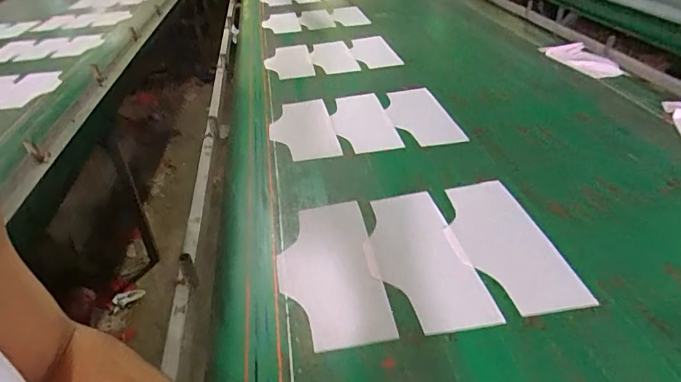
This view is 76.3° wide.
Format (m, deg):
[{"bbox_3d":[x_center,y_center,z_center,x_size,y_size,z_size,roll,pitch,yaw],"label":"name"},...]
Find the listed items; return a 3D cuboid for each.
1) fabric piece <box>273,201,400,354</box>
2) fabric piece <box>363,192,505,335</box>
[{"bbox_3d":[-0.022,0.131,0.746,0.162,0.009,0.322,-9,37,-5],"label":"fabric piece"},{"bbox_3d":[0.130,0.111,0.753,0.158,0.010,0.321,-11,37,-8],"label":"fabric piece"}]

